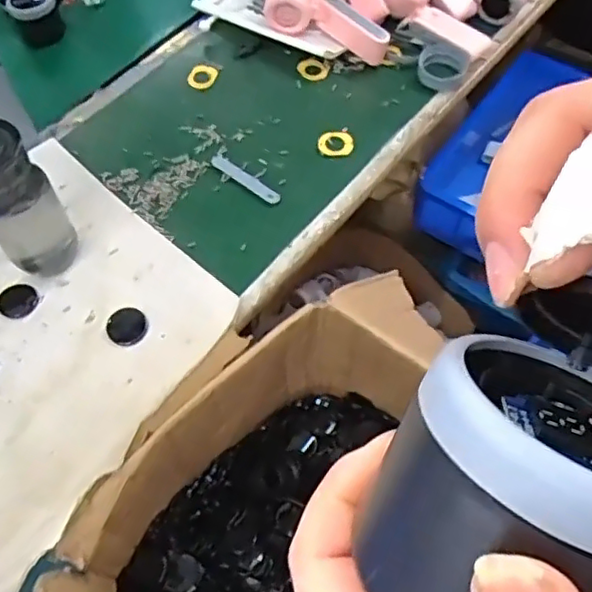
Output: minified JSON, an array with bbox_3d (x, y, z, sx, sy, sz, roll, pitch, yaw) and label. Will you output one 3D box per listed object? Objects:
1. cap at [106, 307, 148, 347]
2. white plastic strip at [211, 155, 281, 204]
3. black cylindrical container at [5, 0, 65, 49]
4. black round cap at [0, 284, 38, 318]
[{"bbox_3d":[-0.161,0.028,0.602,0.037,0.007,0.040,0,62,-1],"label":"cap"},{"bbox_3d":[-0.056,-0.130,0.701,0.096,0.004,0.016,35,71,21],"label":"white plastic strip"},{"bbox_3d":[-0.339,-0.367,0.824,0.058,0.067,0.056,0,62,-1],"label":"black cylindrical container"},{"bbox_3d":[-0.272,0.005,0.618,0.036,0.006,0.033,0,62,-1],"label":"black round cap"}]

